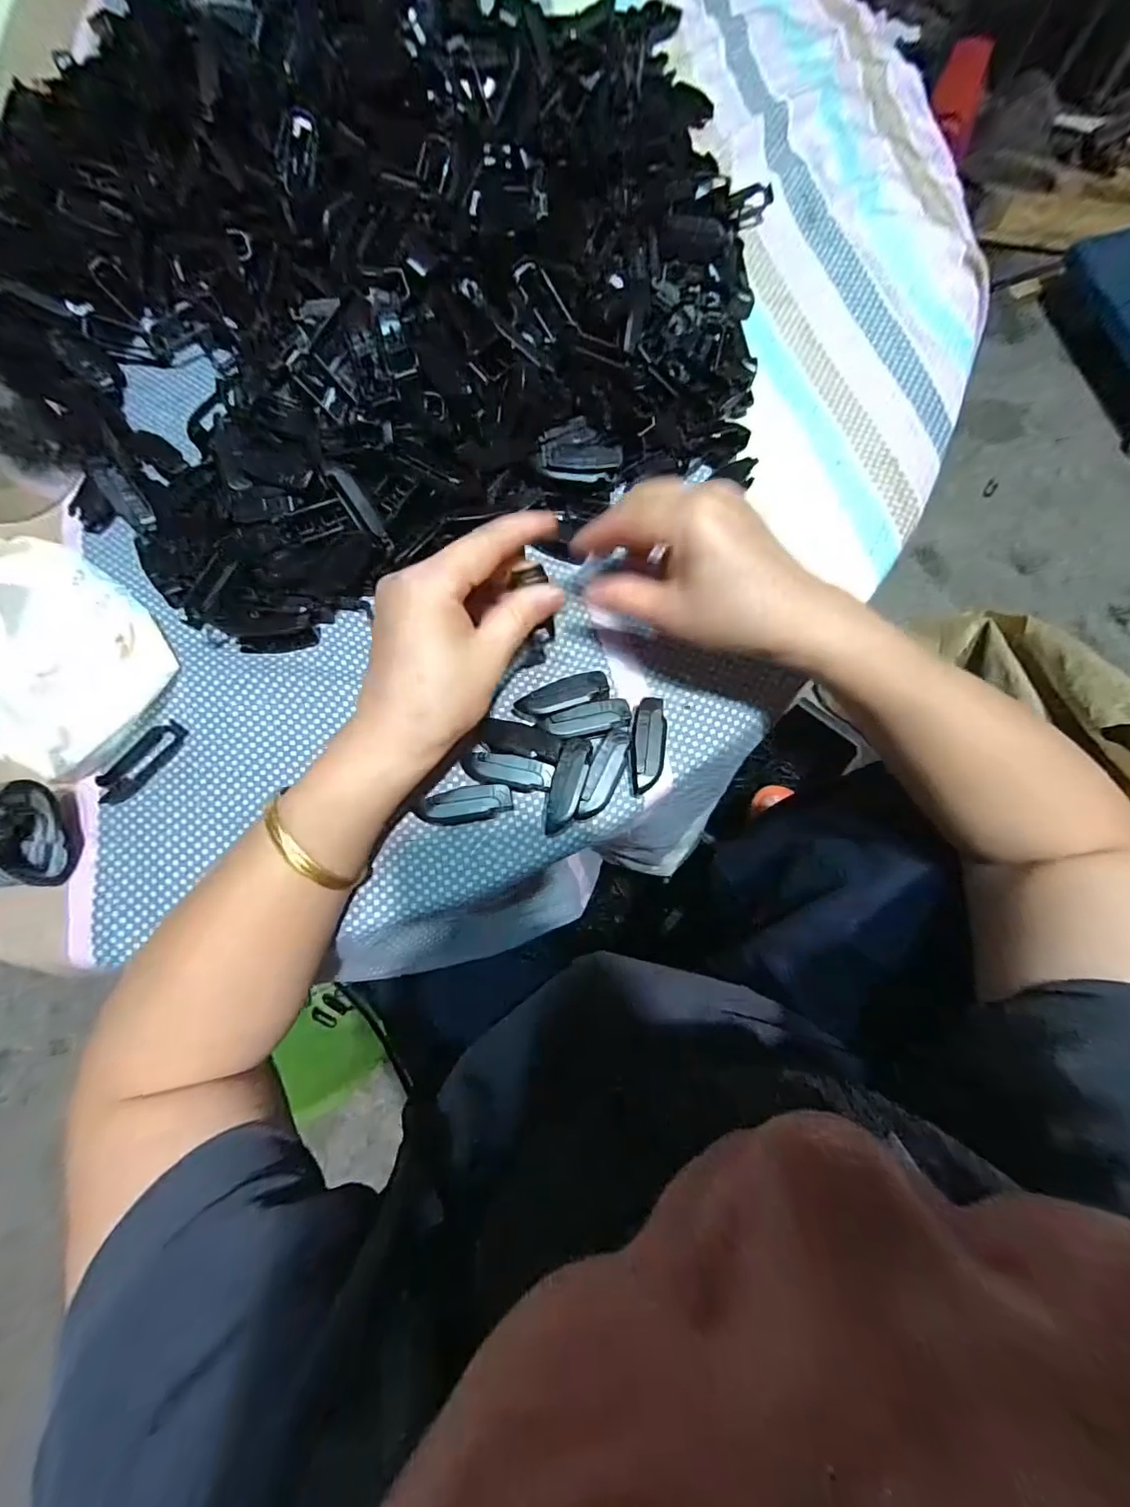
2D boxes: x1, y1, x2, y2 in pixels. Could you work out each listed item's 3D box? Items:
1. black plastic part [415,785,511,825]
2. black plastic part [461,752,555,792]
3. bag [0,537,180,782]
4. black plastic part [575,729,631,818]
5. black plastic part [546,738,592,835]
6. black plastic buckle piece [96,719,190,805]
[{"bbox_3d":[-0.057,0.029,0.296,0.053,0.010,0.019,-7,76,0],"label":"black plastic part"},{"bbox_3d":[-0.033,0.010,0.299,0.053,0.013,0.017,12,76,5],"label":"black plastic part"},{"bbox_3d":[-0.305,-0.060,0.300,0.110,0.045,0.150,-44,80,-8],"label":"bag"},{"bbox_3d":[0.022,0.012,0.294,0.017,0.007,0.052,18,77,6],"label":"black plastic part"},{"bbox_3d":[0.001,0.018,0.289,0.017,0.009,0.052,14,77,5],"label":"black plastic part"},{"bbox_3d":[-0.247,0.005,0.307,0.022,0.007,0.056,32,80,8],"label":"black plastic buckle piece"}]

